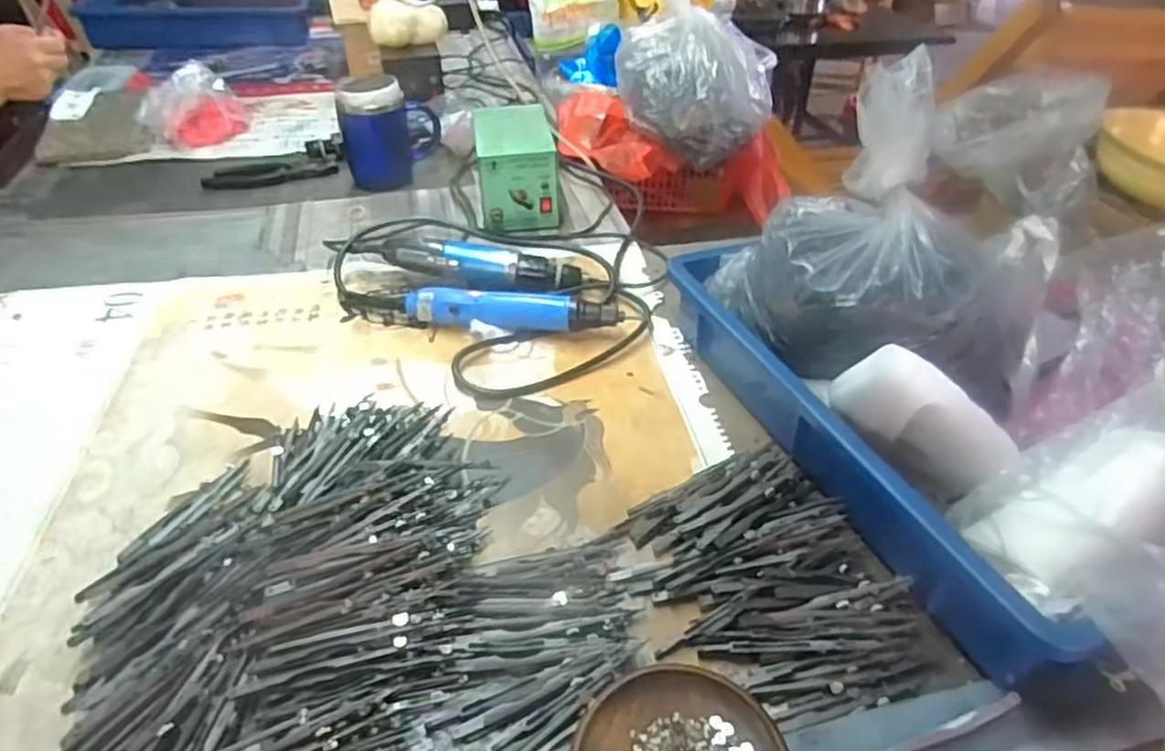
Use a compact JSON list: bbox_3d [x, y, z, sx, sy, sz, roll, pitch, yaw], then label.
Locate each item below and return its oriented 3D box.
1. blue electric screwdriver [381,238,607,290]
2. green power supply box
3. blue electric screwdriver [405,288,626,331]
[{"bbox_3d":[-0.102,-0.115,0.747,0.219,0.042,0.057,3,40,0],"label":"blue electric screwdriver"},{"bbox_3d":[-0.083,-0.253,0.862,0.094,0.106,0.138,-5,41,-10],"label":"green power supply box"},{"bbox_3d":[-0.067,-0.059,0.683,0.205,0.038,0.030,5,40,2],"label":"blue electric screwdriver"}]

